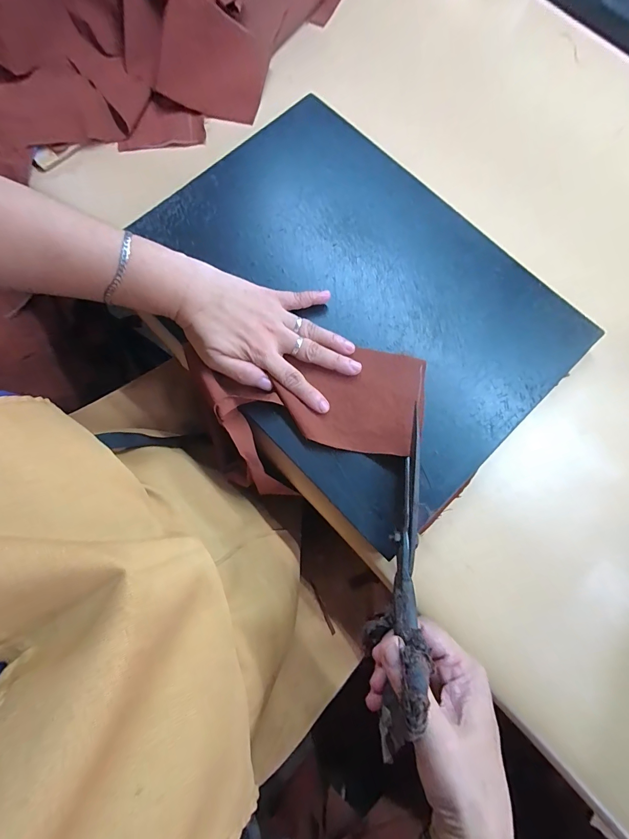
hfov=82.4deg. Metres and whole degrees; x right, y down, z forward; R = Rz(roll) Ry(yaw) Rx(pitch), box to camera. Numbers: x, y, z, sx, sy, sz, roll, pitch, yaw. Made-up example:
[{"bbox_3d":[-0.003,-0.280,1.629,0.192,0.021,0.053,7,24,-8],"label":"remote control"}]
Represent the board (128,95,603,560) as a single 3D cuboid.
[{"bbox_3d":[0.030,-0.118,0.348,0.290,0.016,0.395,-44,80,-8],"label":"board"}]

